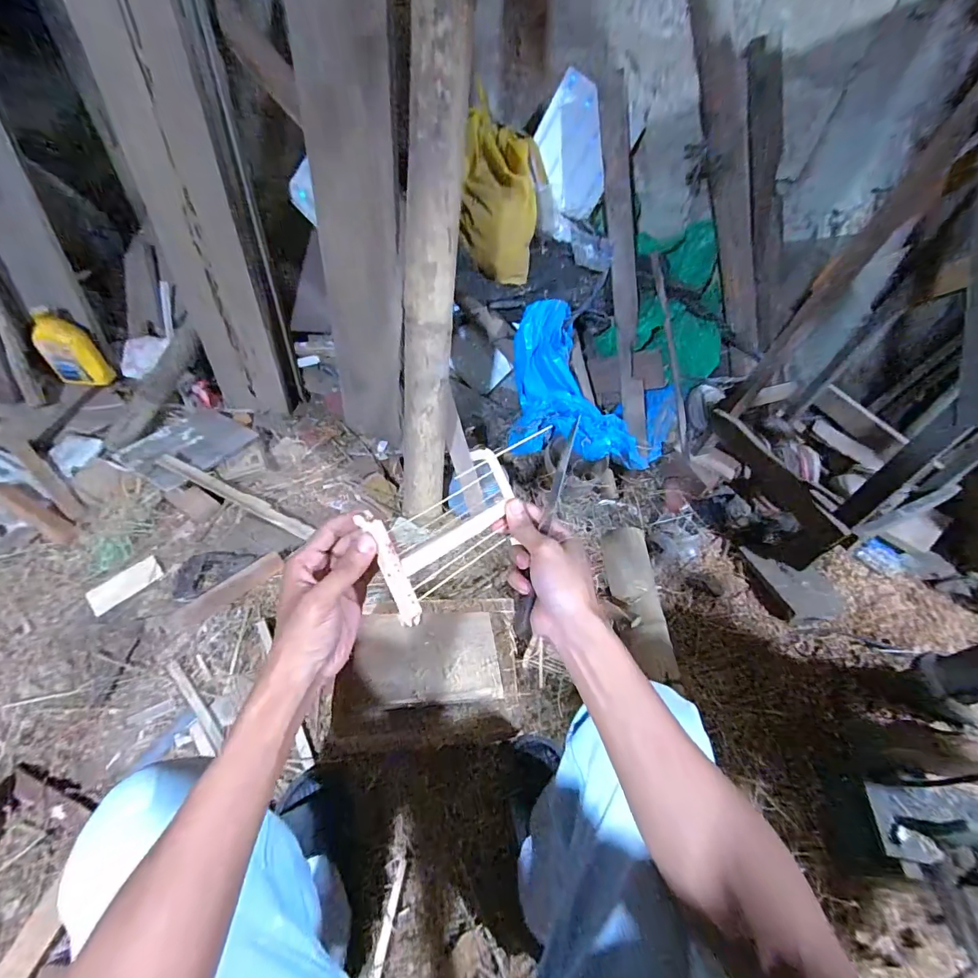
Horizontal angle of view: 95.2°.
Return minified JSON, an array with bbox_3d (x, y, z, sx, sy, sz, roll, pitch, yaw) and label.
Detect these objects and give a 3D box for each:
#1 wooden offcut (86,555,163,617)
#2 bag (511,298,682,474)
[{"bbox_3d":[-0.714,0.188,0.880,0.058,0.007,0.124,35,55,22],"label":"wooden offcut"},{"bbox_3d":[0.243,-0.209,1.004,0.396,0.283,0.220,13,50,5],"label":"bag"}]

